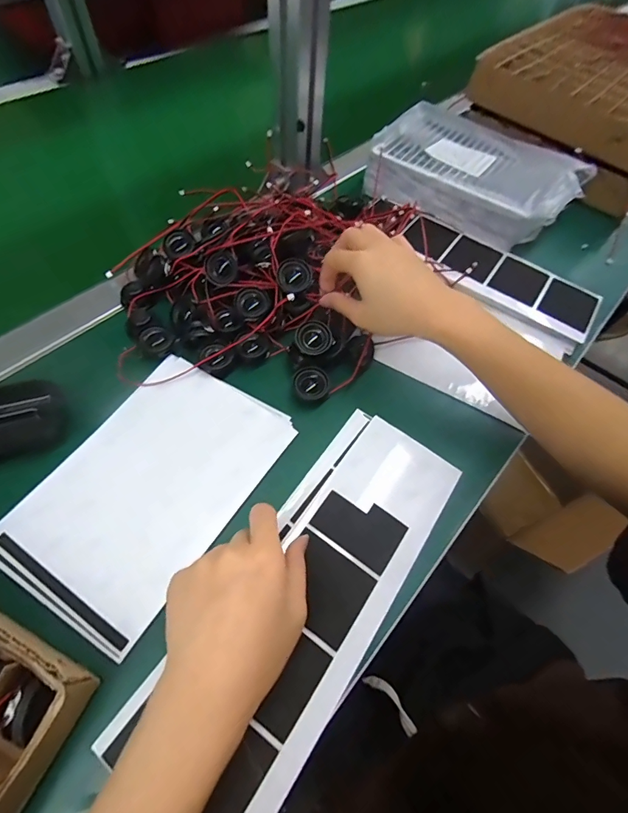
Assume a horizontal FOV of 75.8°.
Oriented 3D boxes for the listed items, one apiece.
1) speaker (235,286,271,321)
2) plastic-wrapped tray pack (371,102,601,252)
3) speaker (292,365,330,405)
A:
[{"bbox_3d":[-0.054,-0.091,0.357,0.030,0.010,0.029,15,83,-1],"label":"speaker"},{"bbox_3d":[0.185,-0.267,0.470,0.222,0.068,0.153,31,62,13],"label":"plastic-wrapped tray pack"},{"bbox_3d":[-0.001,-0.018,0.335,0.025,0.014,0.032,-28,65,-19],"label":"speaker"}]

